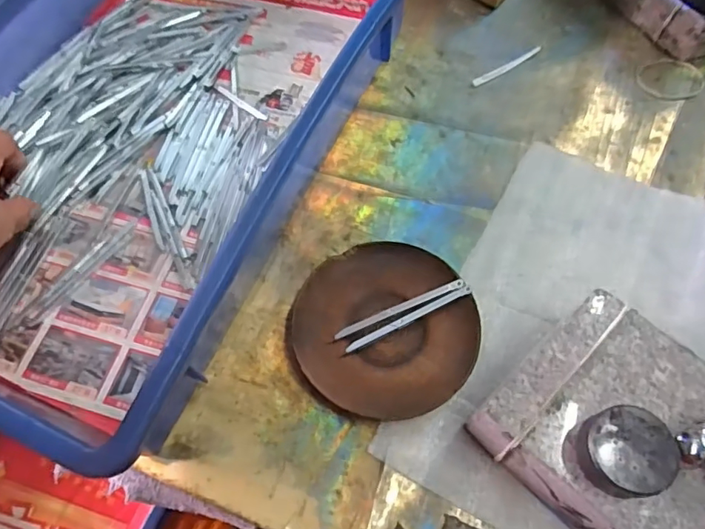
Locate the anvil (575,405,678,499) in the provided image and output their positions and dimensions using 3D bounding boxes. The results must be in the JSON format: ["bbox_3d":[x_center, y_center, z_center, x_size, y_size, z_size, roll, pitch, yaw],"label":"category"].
[{"bbox_3d":[0.125,0.085,0.240,0.037,0.022,0.037,0,64,1],"label":"anvil"}]

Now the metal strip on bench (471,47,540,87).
[{"bbox_3d":[0.133,-0.169,0.445,0.070,0.004,0.008,-29,70,-13],"label":"metal strip on bench"}]

